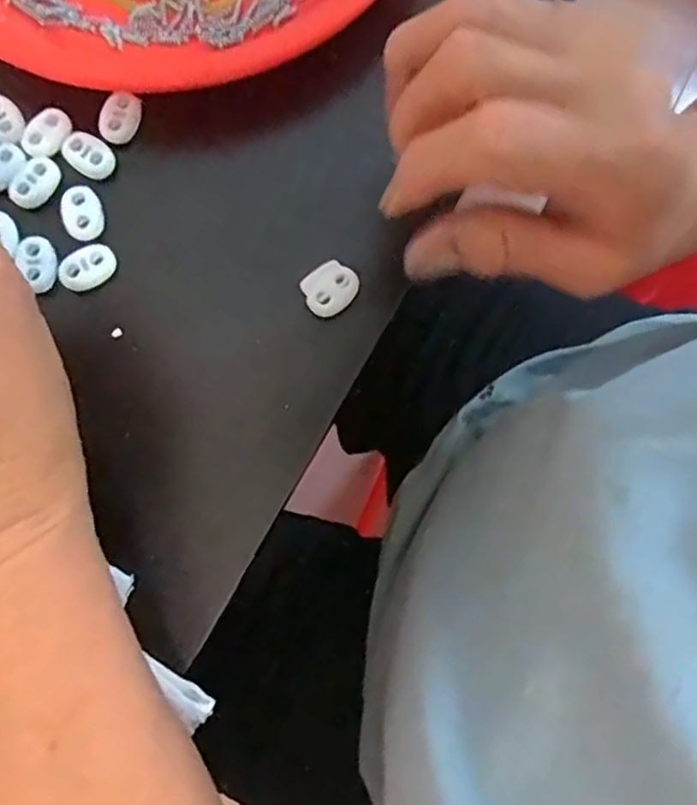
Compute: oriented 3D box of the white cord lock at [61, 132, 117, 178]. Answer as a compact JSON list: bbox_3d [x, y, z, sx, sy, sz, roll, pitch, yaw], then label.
[{"bbox_3d":[-0.106,-0.101,0.268,0.022,0.006,0.015,37,81,6],"label":"white cord lock"}]

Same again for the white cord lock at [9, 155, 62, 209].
[{"bbox_3d":[-0.127,-0.089,0.267,0.013,0.004,0.022,35,81,6],"label":"white cord lock"}]

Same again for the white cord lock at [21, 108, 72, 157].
[{"bbox_3d":[-0.123,-0.110,0.267,0.015,0.004,0.021,37,81,6],"label":"white cord lock"}]

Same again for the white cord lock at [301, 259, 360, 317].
[{"bbox_3d":[-0.008,-0.046,0.260,0.022,0.004,0.020,-38,82,-7],"label":"white cord lock"}]

